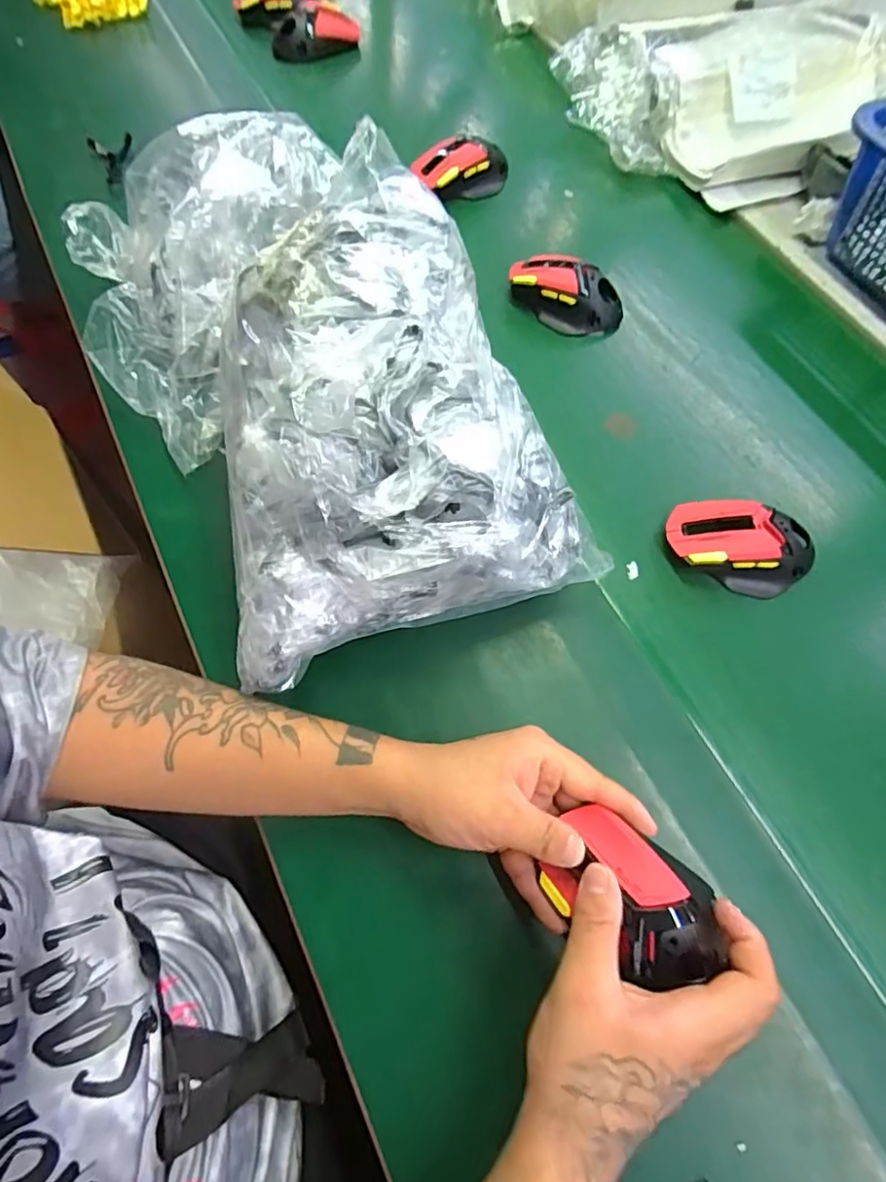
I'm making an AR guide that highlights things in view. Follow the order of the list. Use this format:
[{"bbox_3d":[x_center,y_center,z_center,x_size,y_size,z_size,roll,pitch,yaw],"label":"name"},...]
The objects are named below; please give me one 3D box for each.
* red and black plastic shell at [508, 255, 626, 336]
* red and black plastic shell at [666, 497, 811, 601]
[{"bbox_3d":[0.121,-0.294,0.579,0.115,0.060,0.050,25,68,9],"label":"red and black plastic shell"},{"bbox_3d":[0.239,-0.035,0.465,0.112,0.035,0.065,14,67,4],"label":"red and black plastic shell"}]

